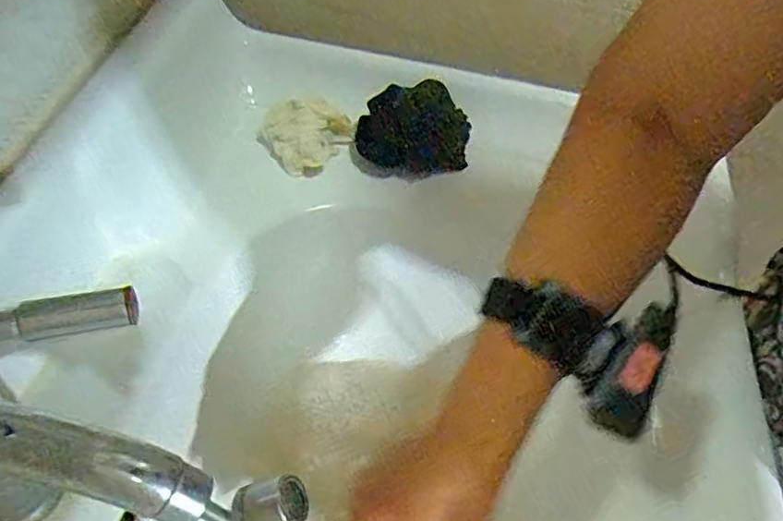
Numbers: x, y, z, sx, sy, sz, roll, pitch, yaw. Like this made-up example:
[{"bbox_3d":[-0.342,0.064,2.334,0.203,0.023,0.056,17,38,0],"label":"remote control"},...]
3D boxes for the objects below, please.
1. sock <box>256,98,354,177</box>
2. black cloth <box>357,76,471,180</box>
[{"bbox_3d":[-0.073,-0.110,0.519,0.067,0.037,0.066,3,52,-4],"label":"sock"},{"bbox_3d":[0.017,-0.112,0.534,0.092,0.016,0.077,-5,96,-7],"label":"black cloth"}]

